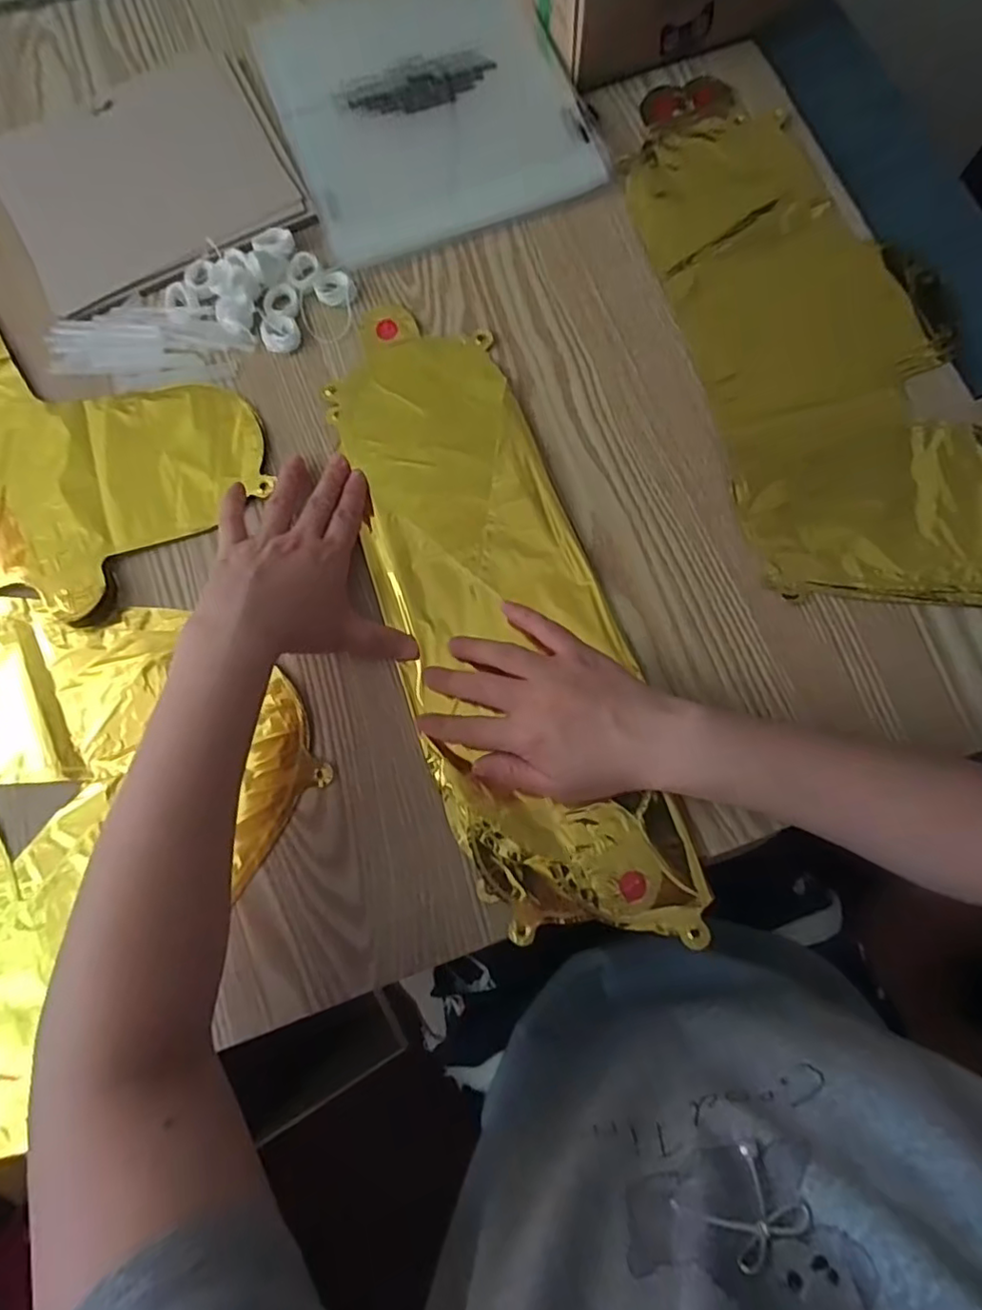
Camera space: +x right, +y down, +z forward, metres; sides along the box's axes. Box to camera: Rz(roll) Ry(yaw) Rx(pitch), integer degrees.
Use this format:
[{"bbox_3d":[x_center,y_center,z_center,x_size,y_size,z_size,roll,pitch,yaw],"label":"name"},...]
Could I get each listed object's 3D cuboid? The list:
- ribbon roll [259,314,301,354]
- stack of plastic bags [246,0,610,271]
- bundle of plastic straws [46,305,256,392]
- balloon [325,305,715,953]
[{"bbox_3d":[-0.147,-0.224,0.428,0.025,0.011,0.023,0,79,1],"label":"ribbon roll"},{"bbox_3d":[-0.051,-0.418,0.461,0.208,0.017,0.230,-19,79,-2],"label":"stack of plastic bags"},{"bbox_3d":[-0.240,-0.216,0.431,0.138,0.007,0.059,1,79,2],"label":"bundle of plastic straws"},{"bbox_3d":[0.002,-0.036,0.392,0.132,0.009,0.427,-19,78,-2],"label":"balloon"}]

